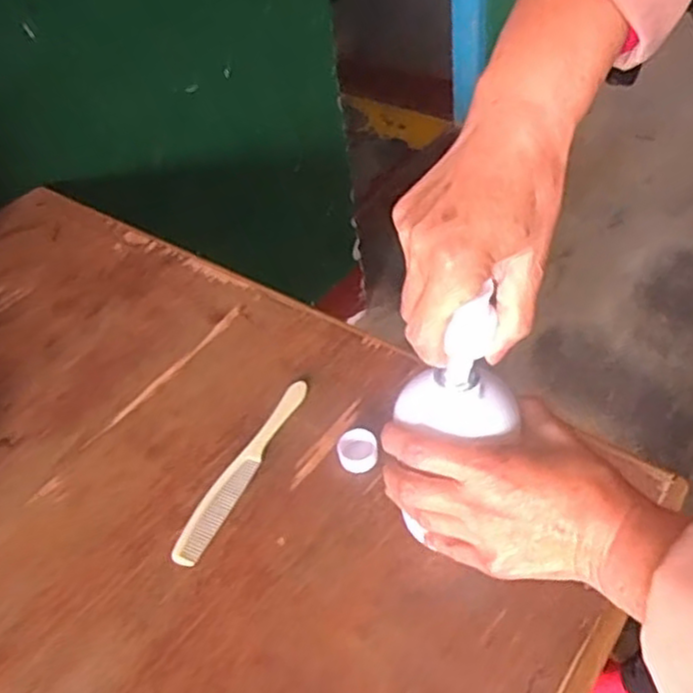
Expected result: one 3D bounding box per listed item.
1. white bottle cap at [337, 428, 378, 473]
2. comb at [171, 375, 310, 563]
[{"bbox_3d":[0.008,0.081,0.545,0.030,0.017,0.030,-3,47,4],"label":"white bottle cap"},{"bbox_3d":[-0.080,0.092,0.554,0.022,0.005,0.176,17,52,21],"label":"comb"}]

